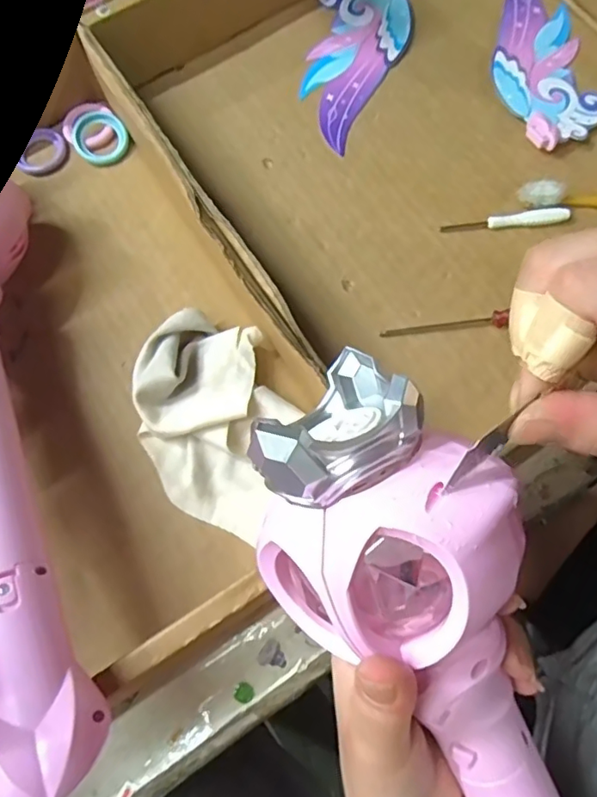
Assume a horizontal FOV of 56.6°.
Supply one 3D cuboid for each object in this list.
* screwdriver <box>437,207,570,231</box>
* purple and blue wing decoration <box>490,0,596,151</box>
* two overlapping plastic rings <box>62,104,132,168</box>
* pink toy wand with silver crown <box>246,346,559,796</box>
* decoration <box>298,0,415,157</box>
[{"bbox_3d":[0.137,-0.117,0.367,0.084,0.008,0.008,-5,74,1],"label":"screwdriver"},{"bbox_3d":[0.174,-0.251,0.405,0.069,0.007,0.163,-8,70,-1],"label":"purple and blue wing decoration"},{"bbox_3d":[-0.144,-0.189,0.393,0.037,0.010,0.051,-41,77,-9],"label":"two overlapping plastic rings"},{"bbox_3d":[0.059,0.107,0.224,0.082,0.082,0.249,-28,105,-6],"label":"pink toy wand with silver crown"},{"bbox_3d":[0.044,-0.260,0.413,0.071,0.013,0.168,9,74,5],"label":"decoration"}]

